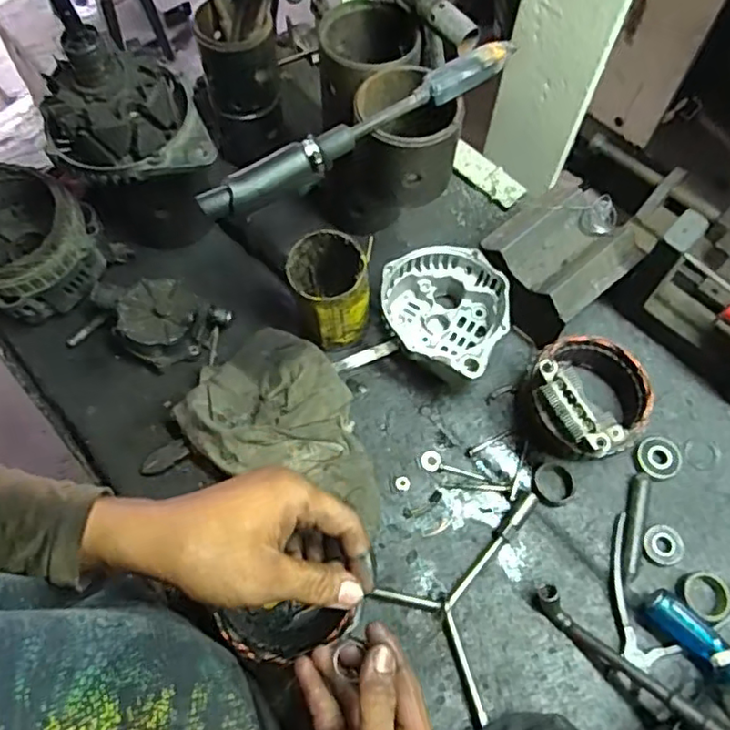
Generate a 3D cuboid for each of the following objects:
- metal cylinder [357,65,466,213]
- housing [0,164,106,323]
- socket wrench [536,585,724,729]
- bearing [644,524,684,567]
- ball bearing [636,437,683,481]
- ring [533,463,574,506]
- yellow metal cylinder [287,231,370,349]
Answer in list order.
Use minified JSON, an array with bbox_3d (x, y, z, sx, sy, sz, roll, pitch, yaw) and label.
[{"bbox_3d":[0.034,-0.192,0.528,0.085,0.077,0.093,-1,64,-1],"label":"metal cylinder"},{"bbox_3d":[-0.355,-0.124,0.646,0.127,0.103,0.127,0,64,0],"label":"housing"},{"bbox_3d":[0.206,0.236,0.497,0.015,0.035,0.161,-42,49,-18],"label":"socket wrench"},{"bbox_3d":[0.271,0.164,0.565,0.037,0.009,0.035,0,64,0],"label":"bearing"},{"bbox_3d":[0.283,0.090,0.600,0.042,0.010,0.041,0,64,0],"label":"ball bearing"},{"bbox_3d":[0.178,0.112,0.586,0.037,0.013,0.039,0,64,0],"label":"ring"},{"bbox_3d":[-0.035,-0.070,0.631,0.076,0.128,0.079,-10,64,-5],"label":"yellow metal cylinder"}]

